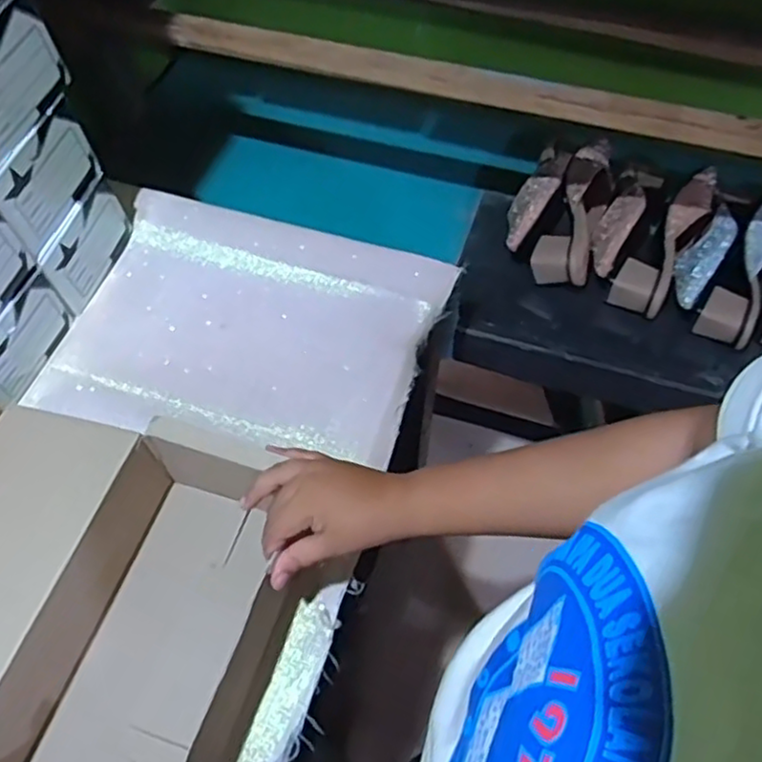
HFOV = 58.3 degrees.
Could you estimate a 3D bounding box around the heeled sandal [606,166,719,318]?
[{"bbox_3d":[0.362,-0.184,0.858,0.064,0.063,0.222,27,62,16],"label":"heeled sandal"}]

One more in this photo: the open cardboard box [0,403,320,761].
[{"bbox_3d":[-0.226,0.175,0.521,0.290,0.101,0.293,16,60,10],"label":"open cardboard box"}]

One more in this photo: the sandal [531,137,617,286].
[{"bbox_3d":[0.257,-0.223,0.883,0.071,0.065,0.228,19,61,12],"label":"sandal"}]

